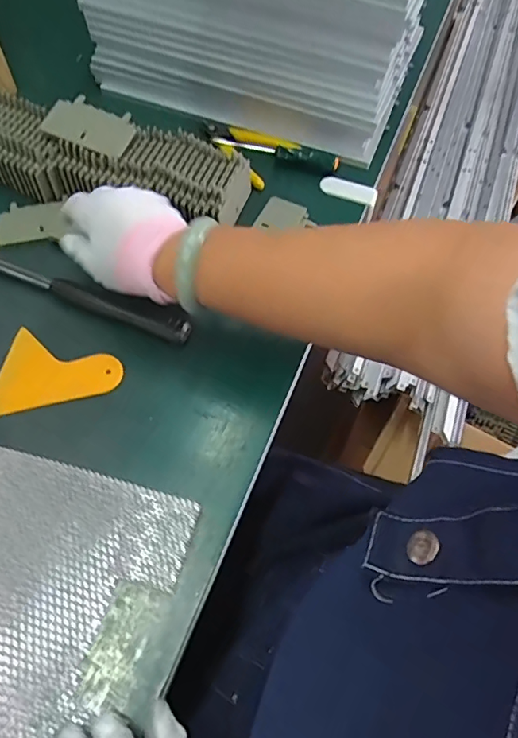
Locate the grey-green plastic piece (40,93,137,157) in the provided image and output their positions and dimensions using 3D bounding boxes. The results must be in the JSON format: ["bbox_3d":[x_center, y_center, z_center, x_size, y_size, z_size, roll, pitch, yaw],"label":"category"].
[{"bbox_3d":[-0.167,-0.242,0.510,0.085,0.004,0.053,26,71,3],"label":"grey-green plastic piece"}]

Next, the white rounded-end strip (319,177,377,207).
[{"bbox_3d":[0.098,-0.195,0.560,0.063,0.007,0.022,17,62,7],"label":"white rounded-end strip"}]

